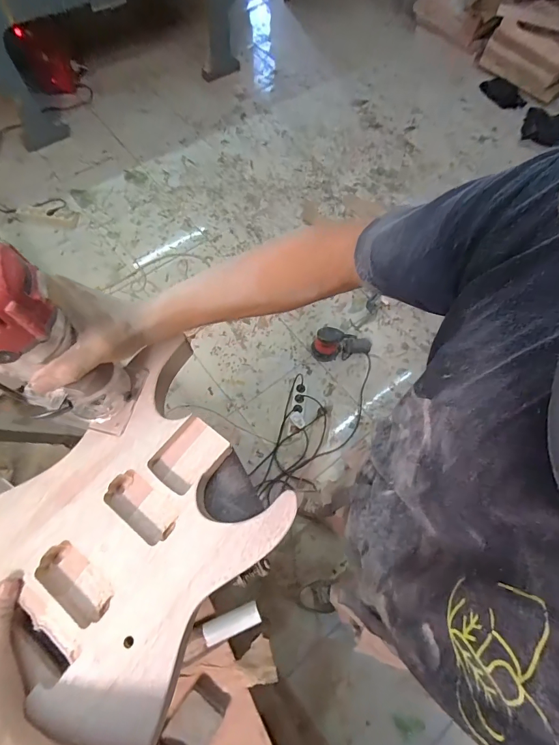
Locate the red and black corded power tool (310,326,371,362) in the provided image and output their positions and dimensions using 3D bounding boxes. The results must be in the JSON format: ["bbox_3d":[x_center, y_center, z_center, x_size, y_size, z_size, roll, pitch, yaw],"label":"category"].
[{"bbox_3d":[0.274,-0.125,1.580,0.250,0.162,0.099,2,67,-2],"label":"red and black corded power tool"}]

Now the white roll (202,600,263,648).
[{"bbox_3d":[-0.077,0.411,0.603,0.091,0.027,0.035,-18,68,-10],"label":"white roll"}]

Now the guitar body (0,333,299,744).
[{"bbox_3d":[-0.170,0.171,0.369,0.266,0.043,0.361,41,75,11],"label":"guitar body"}]

